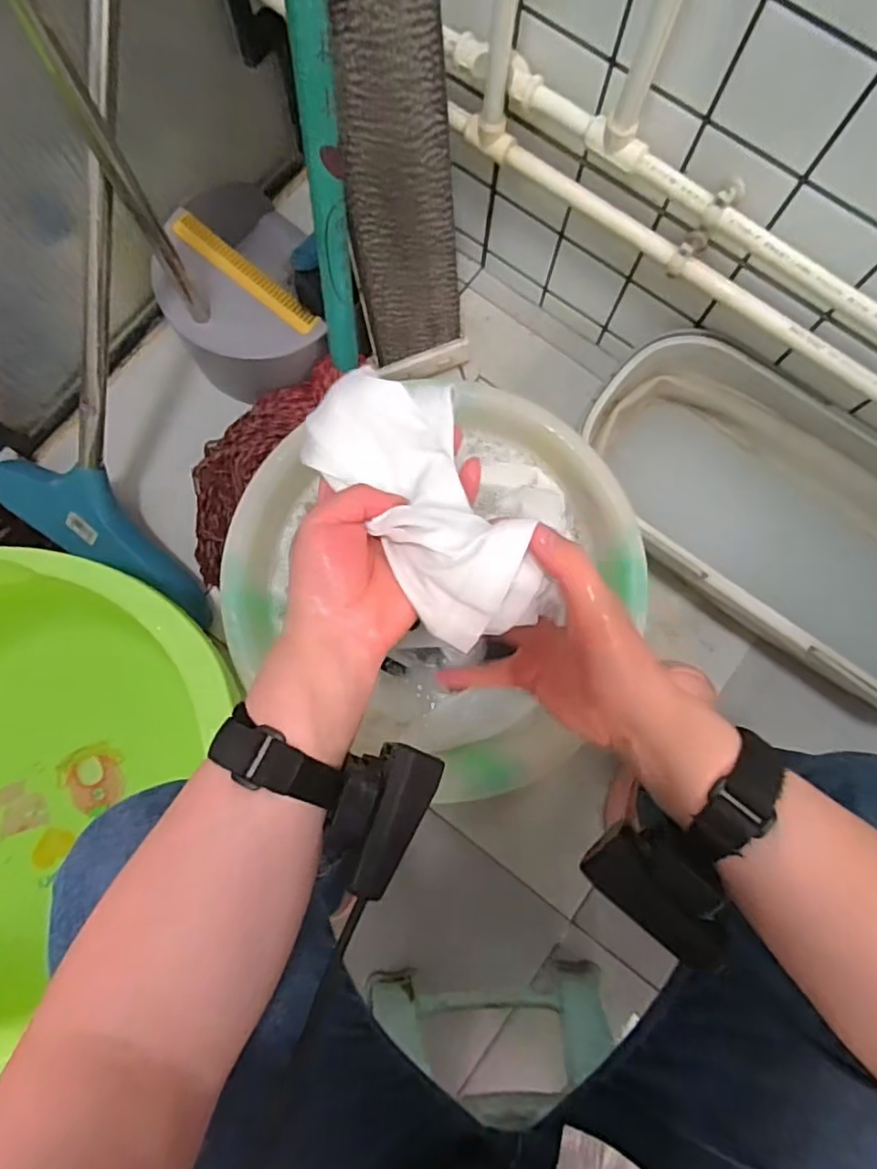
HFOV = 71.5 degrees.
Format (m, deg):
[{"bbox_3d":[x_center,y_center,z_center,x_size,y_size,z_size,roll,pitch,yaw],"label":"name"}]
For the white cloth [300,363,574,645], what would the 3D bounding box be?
[{"bbox_3d":[-0.008,-0.048,0.331,0.081,0.049,0.168,-29,70,-7],"label":"white cloth"}]

